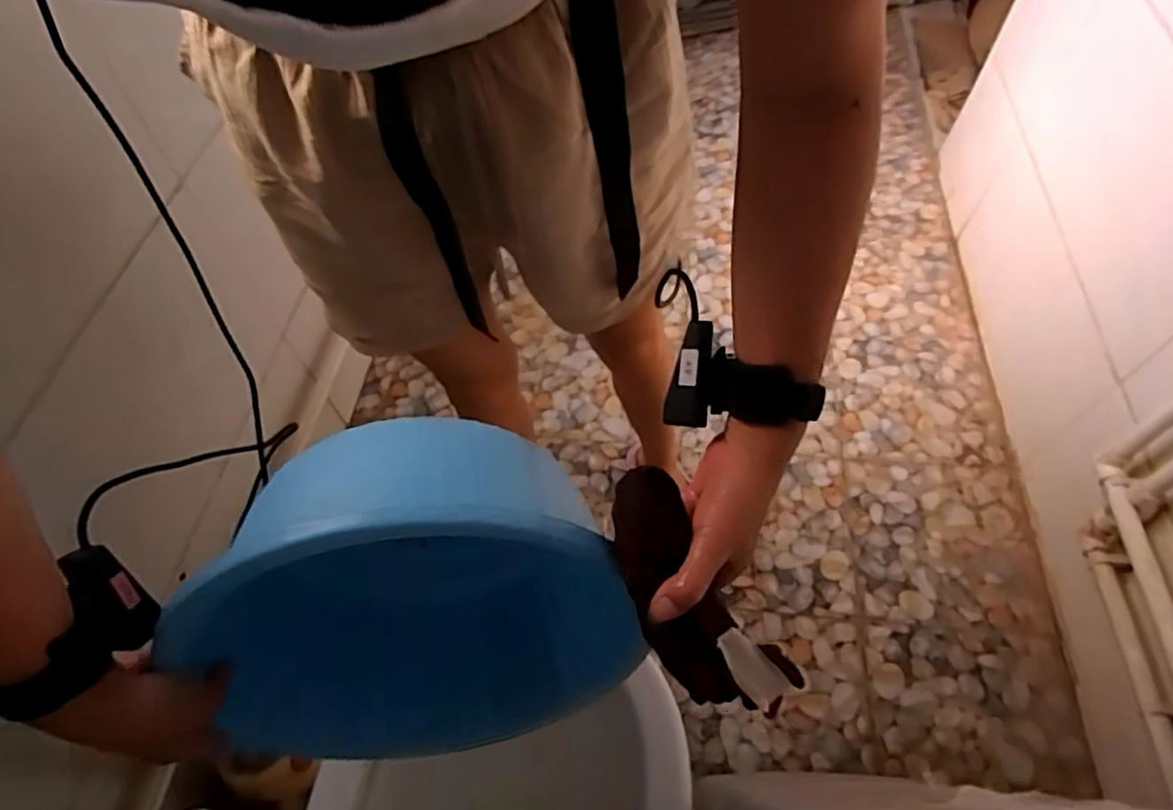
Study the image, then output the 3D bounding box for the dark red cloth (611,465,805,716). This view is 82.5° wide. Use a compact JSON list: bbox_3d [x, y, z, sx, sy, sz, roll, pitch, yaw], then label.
[{"bbox_3d":[0.062,0.116,0.422,0.067,0.032,0.160,-22,67,-15],"label":"dark red cloth"}]

